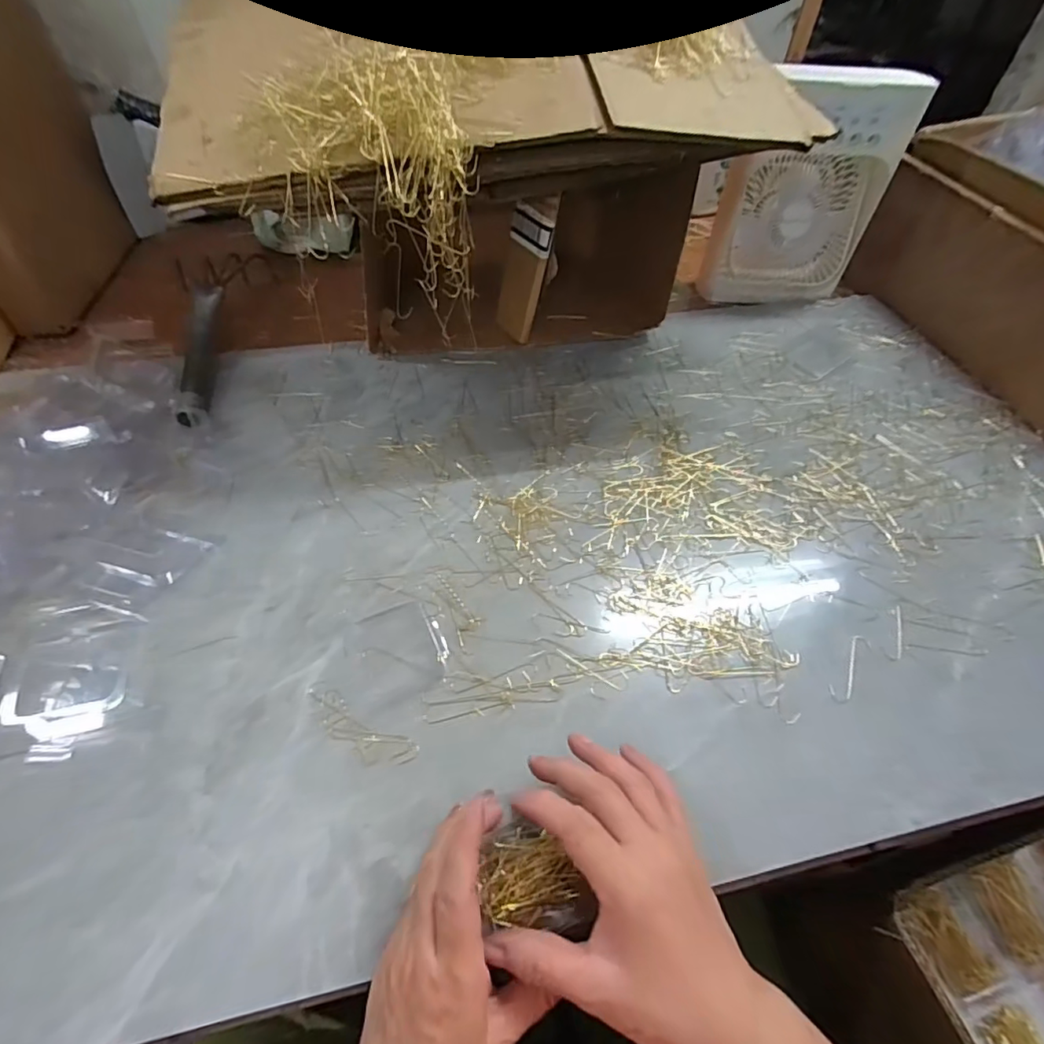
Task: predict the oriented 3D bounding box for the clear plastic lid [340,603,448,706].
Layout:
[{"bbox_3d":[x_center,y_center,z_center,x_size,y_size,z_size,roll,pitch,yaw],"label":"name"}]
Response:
[{"bbox_3d":[-0.095,0.096,0.399,0.071,0.005,0.070,-17,53,-16],"label":"clear plastic lid"}]

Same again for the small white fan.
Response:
[{"bbox_3d":[0.354,-0.420,0.685,0.201,0.246,0.087,-2,51,-5],"label":"small white fan"}]

